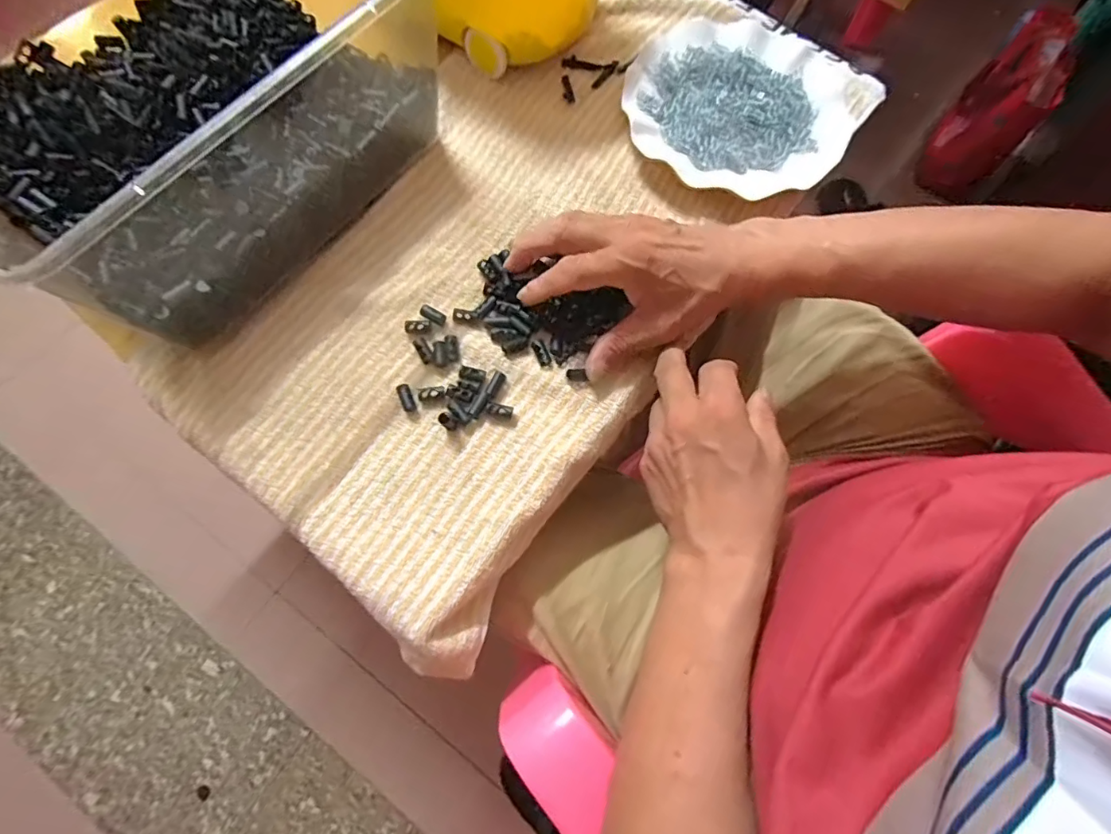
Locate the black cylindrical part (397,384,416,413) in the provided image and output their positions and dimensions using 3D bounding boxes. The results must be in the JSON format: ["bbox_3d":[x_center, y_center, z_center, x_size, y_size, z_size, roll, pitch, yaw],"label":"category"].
[{"bbox_3d":[-0.103,-0.013,0.367,0.008,0.006,0.021,-22,74,-6],"label":"black cylindrical part"}]

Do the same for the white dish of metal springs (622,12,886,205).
[{"bbox_3d":[0.160,-0.269,0.447,0.181,0.020,0.205,34,74,9],"label":"white dish of metal springs"}]

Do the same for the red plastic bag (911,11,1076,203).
[{"bbox_3d":[0.834,-0.577,1.011,0.144,0.275,0.153,36,74,9],"label":"red plastic bag"}]

